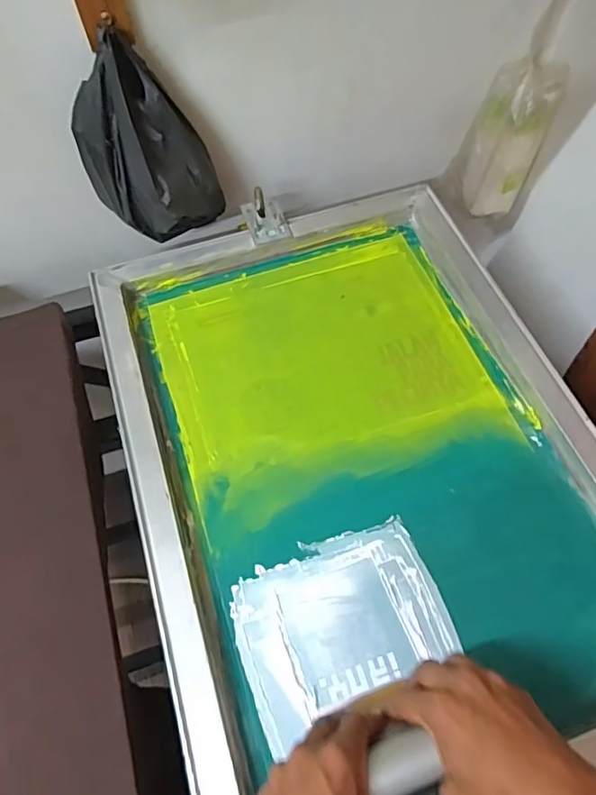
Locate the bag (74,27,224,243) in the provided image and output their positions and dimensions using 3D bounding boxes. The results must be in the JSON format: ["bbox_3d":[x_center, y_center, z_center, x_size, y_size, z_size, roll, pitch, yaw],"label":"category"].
[{"bbox_3d":[-0.175,-0.290,0.674,0.139,0.222,0.103,-36,68,-16],"label":"bag"}]

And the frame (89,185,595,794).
[{"bbox_3d":[0.065,0.048,0.589,0.462,0.043,0.652,-18,62,-7],"label":"frame"}]

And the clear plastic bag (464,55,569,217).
[{"bbox_3d":[0.320,-0.389,0.863,0.107,0.219,0.068,19,64,10],"label":"clear plastic bag"}]

